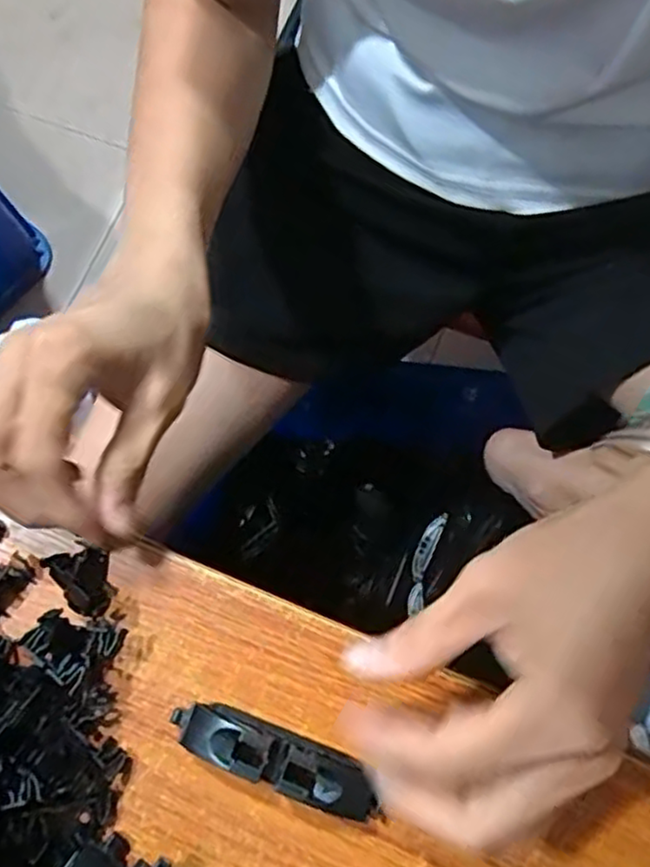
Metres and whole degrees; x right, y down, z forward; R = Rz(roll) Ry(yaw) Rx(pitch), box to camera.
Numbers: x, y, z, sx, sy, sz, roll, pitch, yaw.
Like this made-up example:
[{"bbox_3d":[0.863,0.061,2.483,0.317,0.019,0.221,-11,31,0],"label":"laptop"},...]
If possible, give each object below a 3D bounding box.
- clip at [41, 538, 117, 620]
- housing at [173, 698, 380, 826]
[{"bbox_3d":[-0.095,0.058,0.273,0.022,0.012,0.029,-31,75,-9],"label":"clip"},{"bbox_3d":[-0.018,0.119,0.254,0.079,0.018,0.019,19,77,7],"label":"housing"}]

